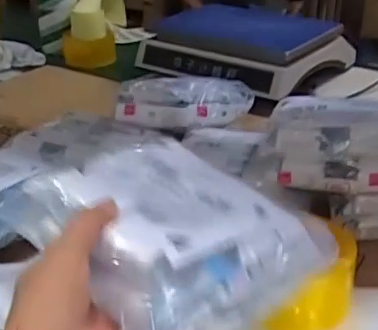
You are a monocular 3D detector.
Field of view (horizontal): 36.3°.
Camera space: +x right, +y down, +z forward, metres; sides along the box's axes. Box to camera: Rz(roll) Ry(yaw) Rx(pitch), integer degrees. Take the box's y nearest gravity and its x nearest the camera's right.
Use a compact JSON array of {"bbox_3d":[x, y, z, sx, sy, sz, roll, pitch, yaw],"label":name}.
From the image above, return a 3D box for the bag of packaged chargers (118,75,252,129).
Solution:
[{"bbox_3d":[-0.007,-0.083,0.787,0.183,0.059,0.054,-4,28,-8],"label":"bag of packaged chargers"}]

